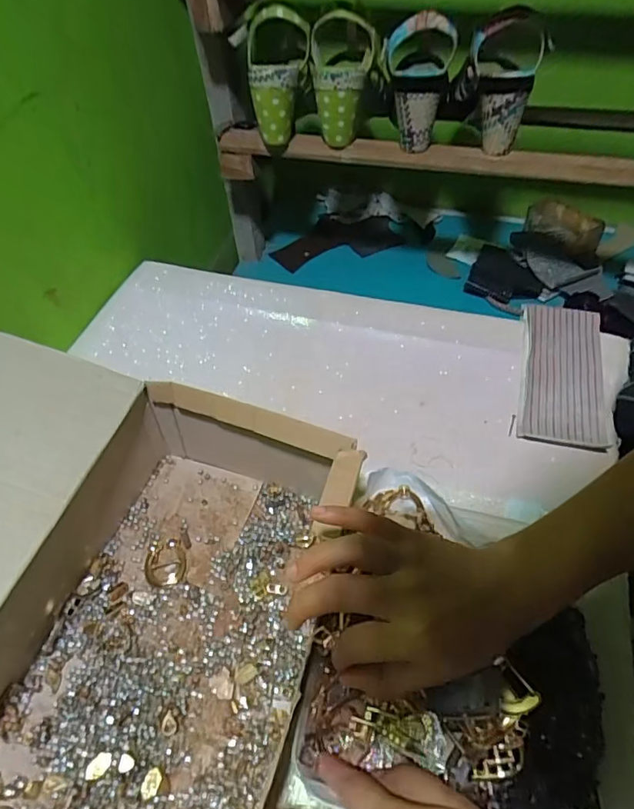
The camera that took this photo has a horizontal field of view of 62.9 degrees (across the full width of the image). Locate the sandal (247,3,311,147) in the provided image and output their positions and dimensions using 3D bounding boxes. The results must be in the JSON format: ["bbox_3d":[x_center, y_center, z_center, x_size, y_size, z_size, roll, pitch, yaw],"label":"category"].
[{"bbox_3d":[-0.056,-0.405,0.646,0.081,0.139,0.061,9,23,7],"label":"sandal"}]

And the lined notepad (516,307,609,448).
[{"bbox_3d":[0.263,-0.034,0.552,0.083,0.016,0.178,11,58,8],"label":"lined notepad"}]

